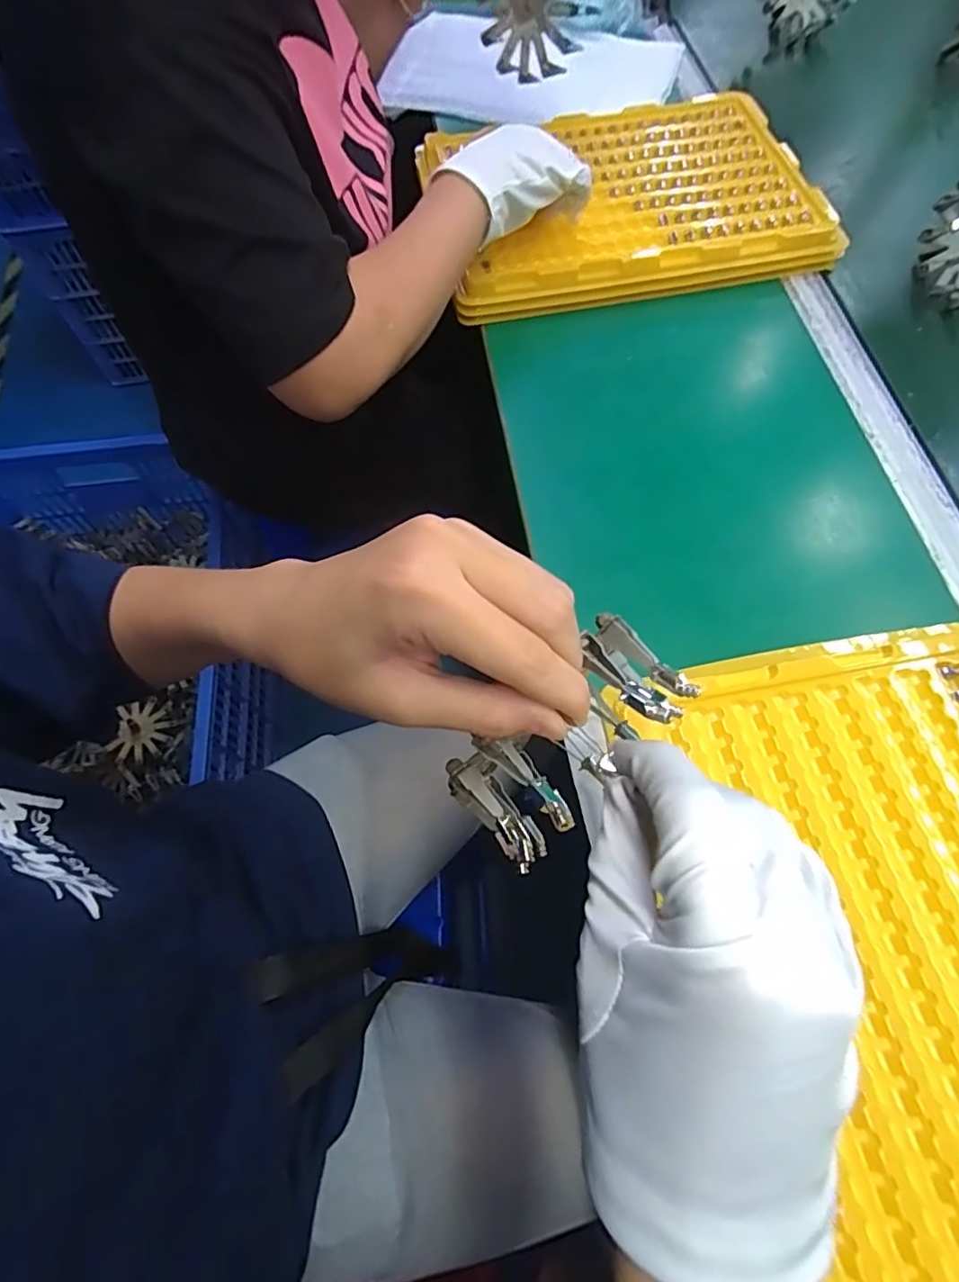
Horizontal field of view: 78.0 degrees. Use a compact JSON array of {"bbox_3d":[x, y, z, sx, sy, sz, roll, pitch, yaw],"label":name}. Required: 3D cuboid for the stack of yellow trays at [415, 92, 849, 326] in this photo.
[{"bbox_3d":[0.138,-0.444,0.595,0.356,0.038,0.253,-11,66,-2],"label":"stack of yellow trays"}]

